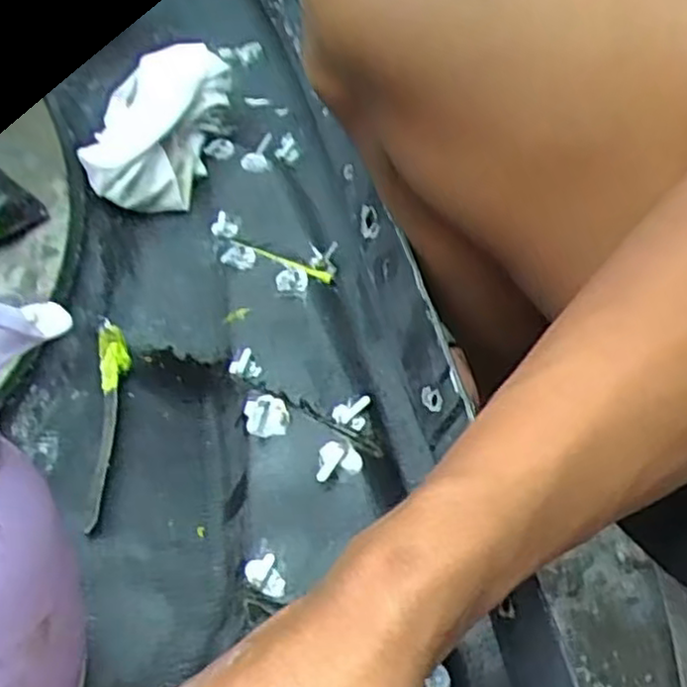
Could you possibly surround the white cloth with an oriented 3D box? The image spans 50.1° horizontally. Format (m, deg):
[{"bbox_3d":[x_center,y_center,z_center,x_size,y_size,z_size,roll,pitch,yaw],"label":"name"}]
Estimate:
[{"bbox_3d":[-0.146,-0.171,0.568,0.108,0.067,0.123,-6,52,-6],"label":"white cloth"}]

